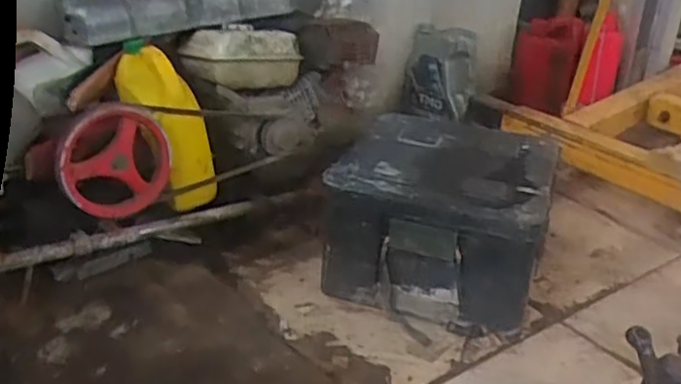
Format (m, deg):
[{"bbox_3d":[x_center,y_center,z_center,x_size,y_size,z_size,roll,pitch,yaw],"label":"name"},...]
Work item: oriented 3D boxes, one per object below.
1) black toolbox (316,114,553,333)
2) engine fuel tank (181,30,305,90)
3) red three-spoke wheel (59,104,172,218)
[{"bbox_3d":[0.190,0.050,1.271,0.354,0.243,0.350,11,27,15],"label":"black toolbox"},{"bbox_3d":[-0.179,-0.248,1.258,0.218,0.097,0.082,-5,27,-16],"label":"engine fuel tank"},{"bbox_3d":[-0.362,-0.042,1.104,0.049,0.197,0.184,21,32,34],"label":"red three-spoke wheel"}]

